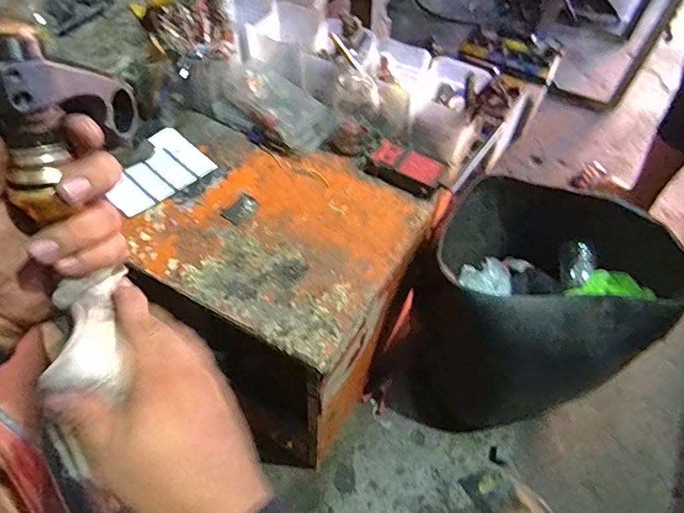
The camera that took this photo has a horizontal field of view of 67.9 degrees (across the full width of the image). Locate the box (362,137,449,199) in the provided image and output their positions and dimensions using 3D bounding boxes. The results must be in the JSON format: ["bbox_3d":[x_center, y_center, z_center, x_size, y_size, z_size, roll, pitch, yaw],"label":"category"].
[{"bbox_3d":[0.088,-0.121,0.706,0.102,0.027,0.060,29,59,15],"label":"box"}]

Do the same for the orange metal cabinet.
[{"bbox_3d":[-0.129,0.075,0.840,0.381,0.440,0.331,27,58,14],"label":"orange metal cabinet"}]

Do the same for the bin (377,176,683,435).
[{"bbox_3d":[0.322,0.106,0.922,0.374,0.393,0.407,31,59,16],"label":"bin"}]

